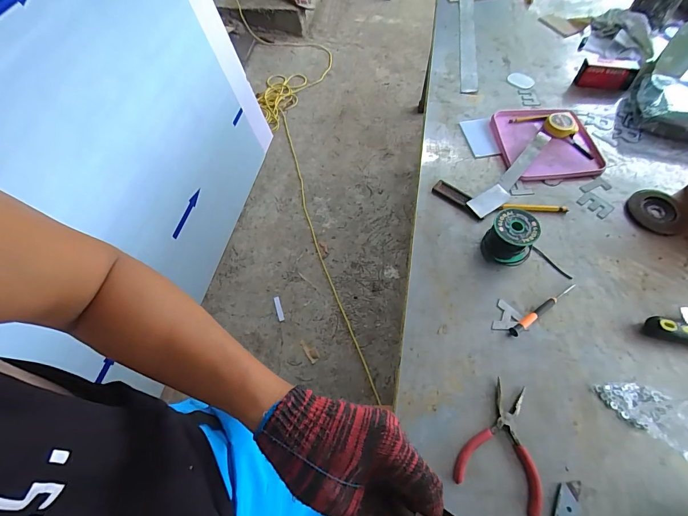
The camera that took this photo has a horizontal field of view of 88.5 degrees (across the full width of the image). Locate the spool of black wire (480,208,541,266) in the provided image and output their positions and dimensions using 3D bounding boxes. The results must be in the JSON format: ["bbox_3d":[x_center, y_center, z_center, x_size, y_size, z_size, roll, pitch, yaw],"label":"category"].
[{"bbox_3d":[0.276,-0.032,0.582,0.076,0.068,0.066,32,65,18],"label":"spool of black wire"}]

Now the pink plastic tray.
[{"bbox_3d":[0.416,-0.241,0.726,0.189,0.017,0.200,-6,60,-2],"label":"pink plastic tray"}]

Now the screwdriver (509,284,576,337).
[{"bbox_3d":[0.310,0.077,0.549,0.143,0.009,0.014,-33,64,-17],"label":"screwdriver"}]

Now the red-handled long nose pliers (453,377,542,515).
[{"bbox_3d":[0.211,0.237,0.458,0.100,0.010,0.141,22,62,14],"label":"red-handled long nose pliers"}]

